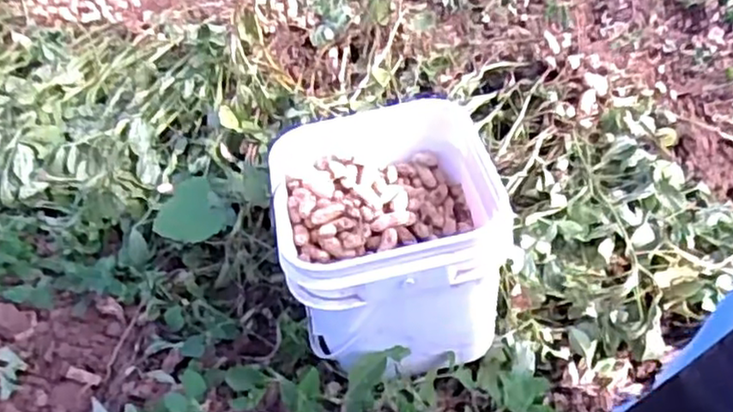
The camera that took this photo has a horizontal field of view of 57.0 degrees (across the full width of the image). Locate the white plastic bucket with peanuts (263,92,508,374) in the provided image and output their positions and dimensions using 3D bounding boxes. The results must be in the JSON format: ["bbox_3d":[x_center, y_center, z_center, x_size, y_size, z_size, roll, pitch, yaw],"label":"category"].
[{"bbox_3d":[0.015,0.044,0.690,0.208,0.196,0.208,-5,39,-7],"label":"white plastic bucket with peanuts"}]

